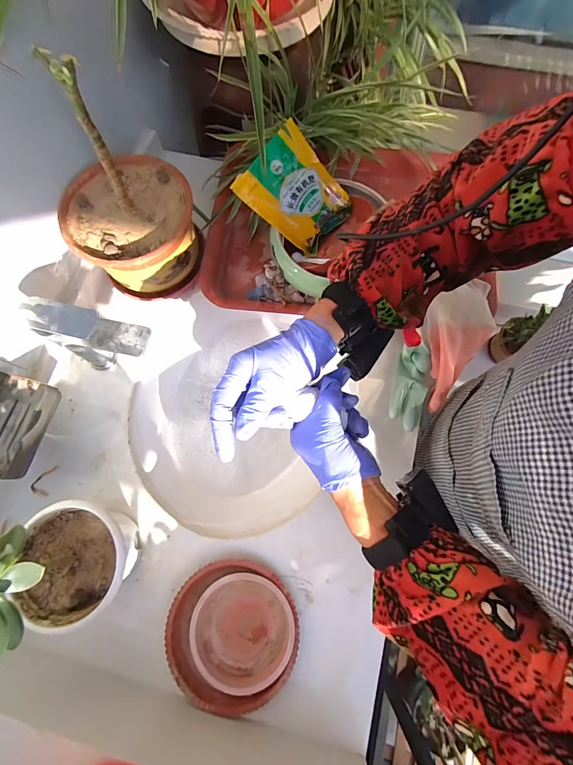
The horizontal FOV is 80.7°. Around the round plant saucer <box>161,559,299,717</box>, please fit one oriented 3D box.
[{"bbox_3d":[-0.072,0.331,0.452,0.166,0.019,0.167,0,73,2],"label":"round plant saucer"}]

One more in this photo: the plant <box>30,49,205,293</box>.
[{"bbox_3d":[-0.231,-0.255,0.464,0.176,0.307,0.175,0,73,2],"label":"plant"}]

